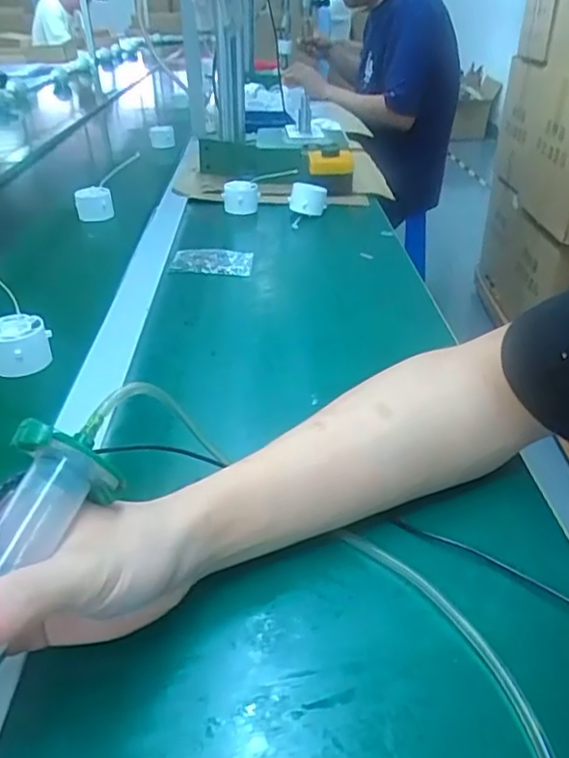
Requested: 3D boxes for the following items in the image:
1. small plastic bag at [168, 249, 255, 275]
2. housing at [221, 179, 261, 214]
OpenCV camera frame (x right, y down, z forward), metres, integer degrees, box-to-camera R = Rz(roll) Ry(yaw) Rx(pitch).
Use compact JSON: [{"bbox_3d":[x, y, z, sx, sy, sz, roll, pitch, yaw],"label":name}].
[{"bbox_3d":[-0.087,-0.144,0.733,0.094,0.007,0.076,1,32,2],"label":"small plastic bag"},{"bbox_3d":[-0.064,-0.270,0.899,0.055,0.041,0.046,-6,32,-9],"label":"housing"}]

